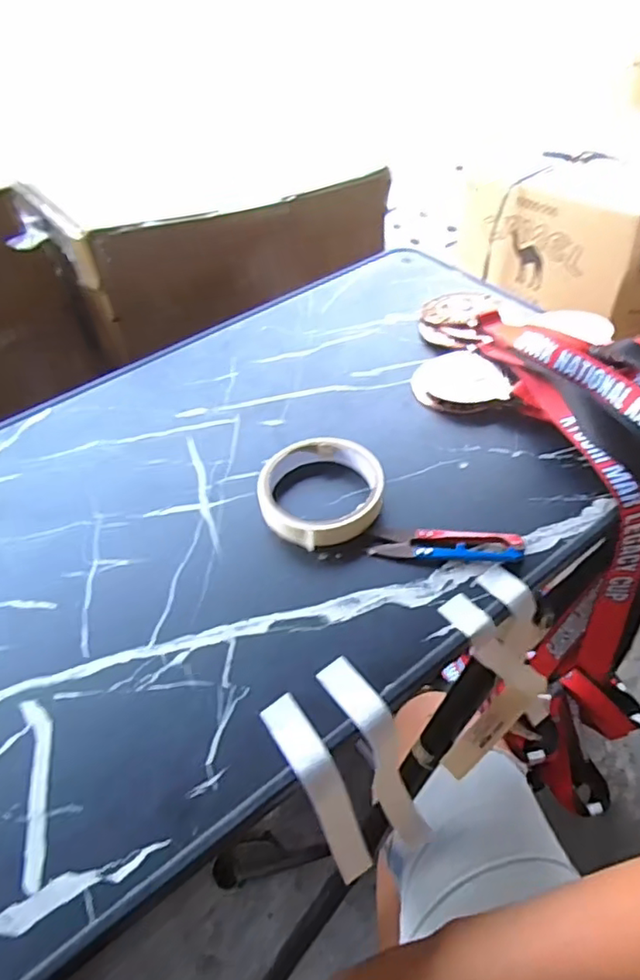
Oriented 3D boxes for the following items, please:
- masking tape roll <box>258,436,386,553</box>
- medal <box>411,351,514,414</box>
[{"bbox_3d":[0.001,0.001,0.434,0.087,0.023,0.088,1,50,-1],"label":"masking tape roll"},{"bbox_3d":[0.117,-0.097,0.516,0.072,0.014,0.079,-5,47,-1],"label":"medal"}]

